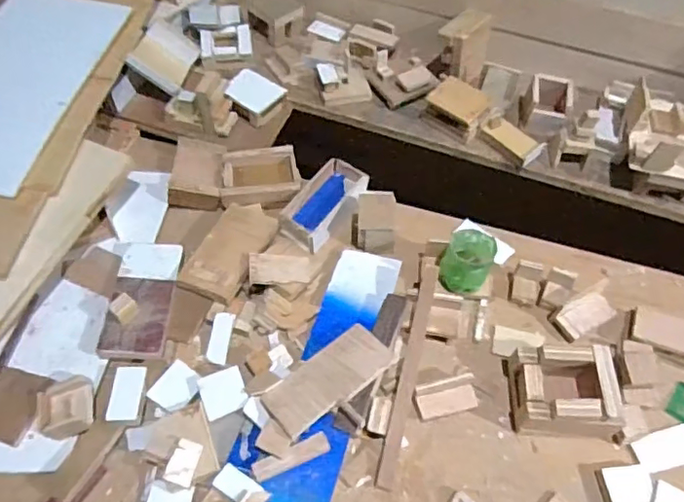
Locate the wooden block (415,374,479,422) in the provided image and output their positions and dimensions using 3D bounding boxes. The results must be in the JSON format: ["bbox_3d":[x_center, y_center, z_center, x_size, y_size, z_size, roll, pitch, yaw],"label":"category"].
[{"bbox_3d":[0.115,0.158,0.607,0.066,0.030,0.031,-10,58,-7],"label":"wooden block"}]

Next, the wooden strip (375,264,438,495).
[{"bbox_3d":[0.072,0.130,0.614,0.018,0.017,0.244,13,72,8],"label":"wooden strip"}]

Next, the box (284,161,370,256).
[{"bbox_3d":[-0.019,-0.064,0.751,0.074,0.029,0.139,28,61,16],"label":"box"}]

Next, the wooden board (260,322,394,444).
[{"bbox_3d":[-0.013,0.133,0.592,0.136,0.013,0.059,-36,59,-21],"label":"wooden board"}]

